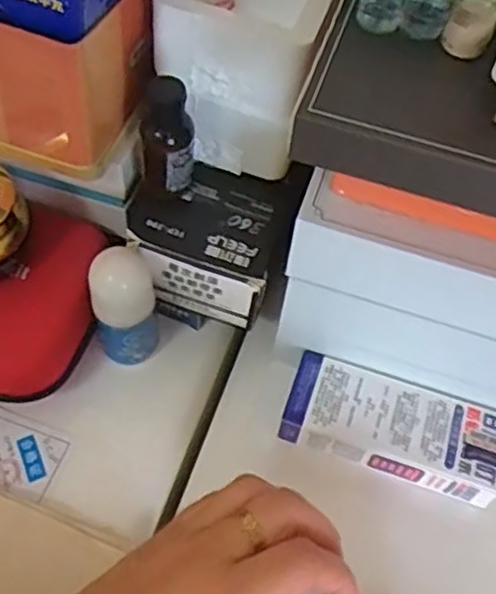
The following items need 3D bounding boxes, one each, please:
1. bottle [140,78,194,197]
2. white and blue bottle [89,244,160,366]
[{"bbox_3d":[-0.047,-0.090,0.412,0.028,0.077,0.036,-2,57,-5],"label":"bottle"},{"bbox_3d":[-0.075,0.010,0.439,0.037,0.101,0.031,-10,59,-11],"label":"white and blue bottle"}]

